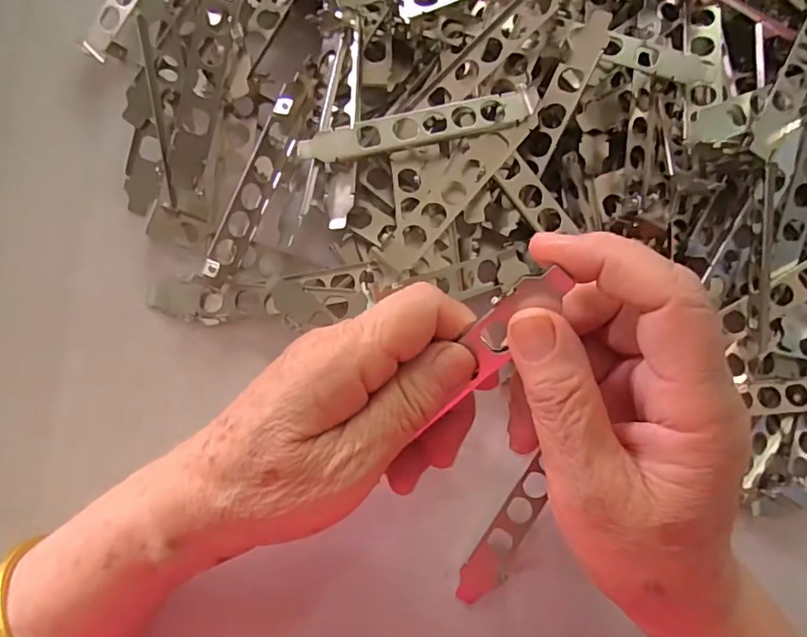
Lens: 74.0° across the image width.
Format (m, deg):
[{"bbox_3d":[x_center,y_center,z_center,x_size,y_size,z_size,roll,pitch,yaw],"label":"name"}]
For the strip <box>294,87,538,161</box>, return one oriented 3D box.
[{"bbox_3d":[0.010,-0.097,0.274,0.124,0.010,0.017,-14,83,-9],"label":"strip"}]

